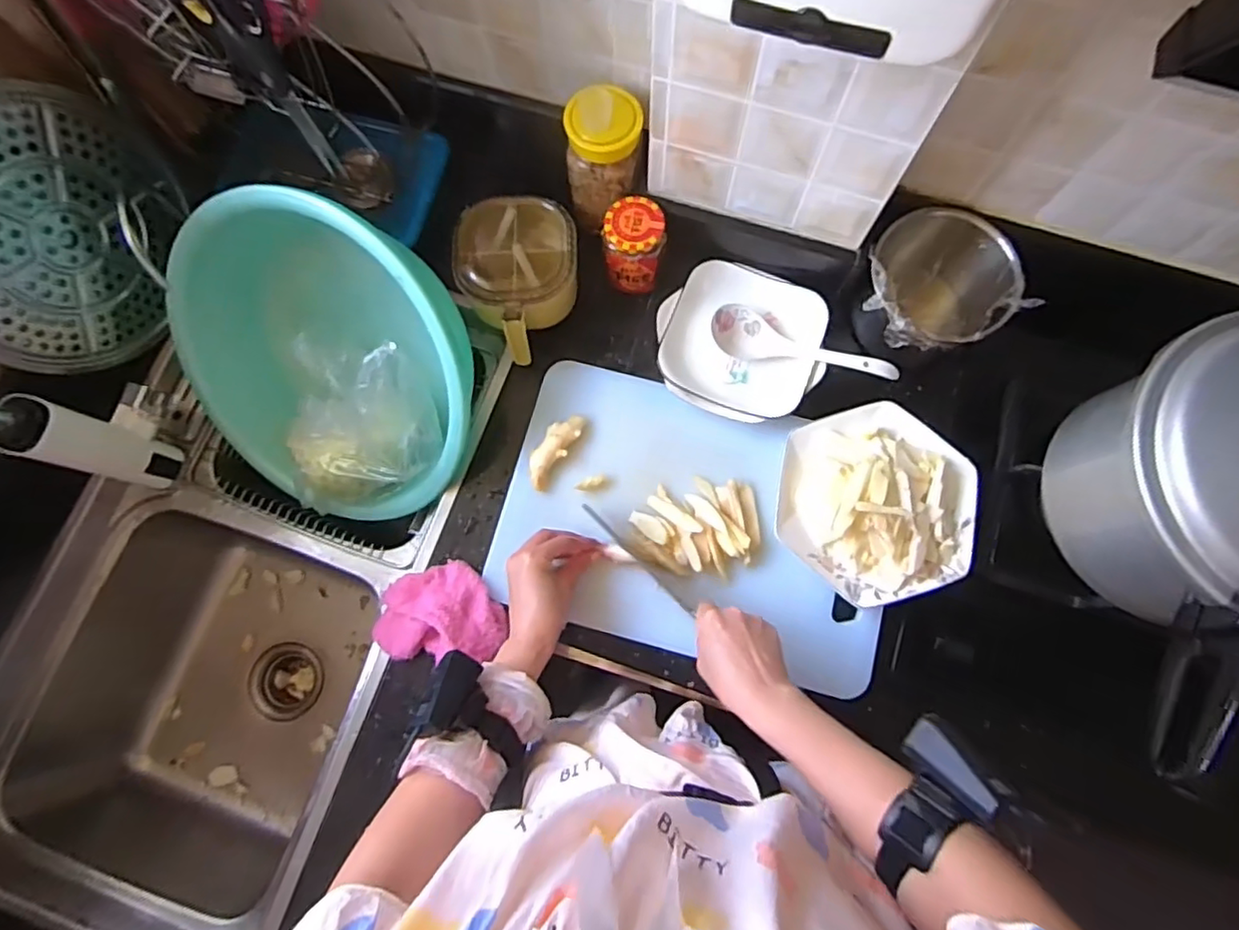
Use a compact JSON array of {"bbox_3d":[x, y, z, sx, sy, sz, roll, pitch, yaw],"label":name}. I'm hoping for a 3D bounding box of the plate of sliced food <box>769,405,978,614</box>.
[{"bbox_3d":[0.281,0.038,0.676,0.205,0.073,0.206,0,77,1],"label":"plate of sliced food"}]

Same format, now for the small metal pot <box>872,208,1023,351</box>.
[{"bbox_3d":[0.355,-0.192,0.722,0.159,0.122,0.147,0,77,1],"label":"small metal pot"}]

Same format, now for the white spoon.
[{"bbox_3d":[0.215,-0.143,0.728,0.211,0.032,0.053,12,78,4],"label":"white spoon"}]

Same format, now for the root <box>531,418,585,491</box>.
[{"bbox_3d":[-0.076,-0.018,0.719,0.035,0.026,0.095,31,80,8],"label":"root"}]

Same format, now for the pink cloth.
[{"bbox_3d":[-0.201,0.162,0.676,0.145,0.053,0.105,-8,77,-1],"label":"pink cloth"}]

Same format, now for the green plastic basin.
[{"bbox_3d":[-0.339,-0.107,0.721,0.363,0.136,0.386,8,120,14],"label":"green plastic basin"}]

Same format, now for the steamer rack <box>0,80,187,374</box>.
[{"bbox_3d":[-0.570,-0.231,0.643,0.044,0.239,0.271,23,79,6],"label":"steamer rack"}]

